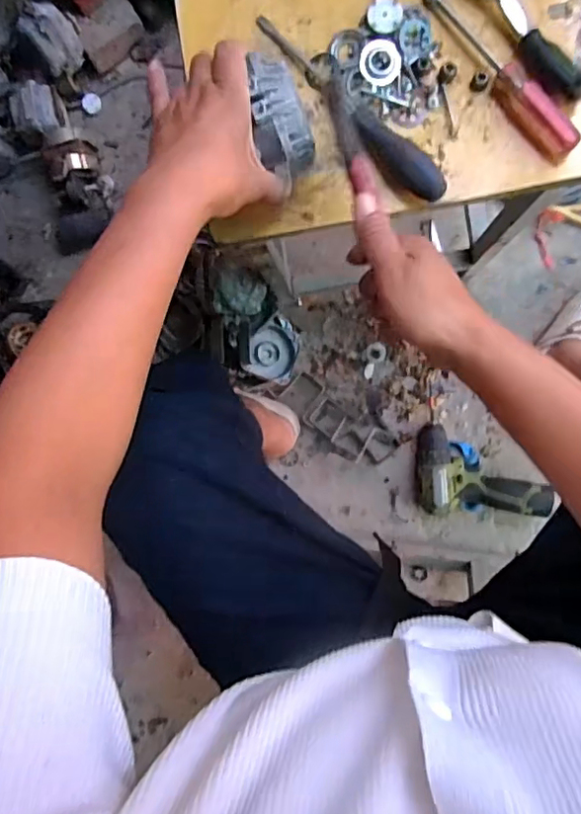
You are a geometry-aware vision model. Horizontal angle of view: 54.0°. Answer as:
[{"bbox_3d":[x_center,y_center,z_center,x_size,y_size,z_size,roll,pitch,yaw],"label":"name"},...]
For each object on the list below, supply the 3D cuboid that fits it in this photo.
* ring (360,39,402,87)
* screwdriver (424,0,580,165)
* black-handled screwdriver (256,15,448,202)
[{"bbox_3d":[0.075,-0.289,0.478,0.034,0.006,0.035,0,89,6],"label":"ring"},{"bbox_3d":[0.168,-0.274,0.463,0.024,0.020,0.177,-38,86,4],"label":"screwdriver"},{"bbox_3d":[0.050,-0.251,0.476,0.041,0.026,0.212,-44,85,3],"label":"black-handled screwdriver"}]

